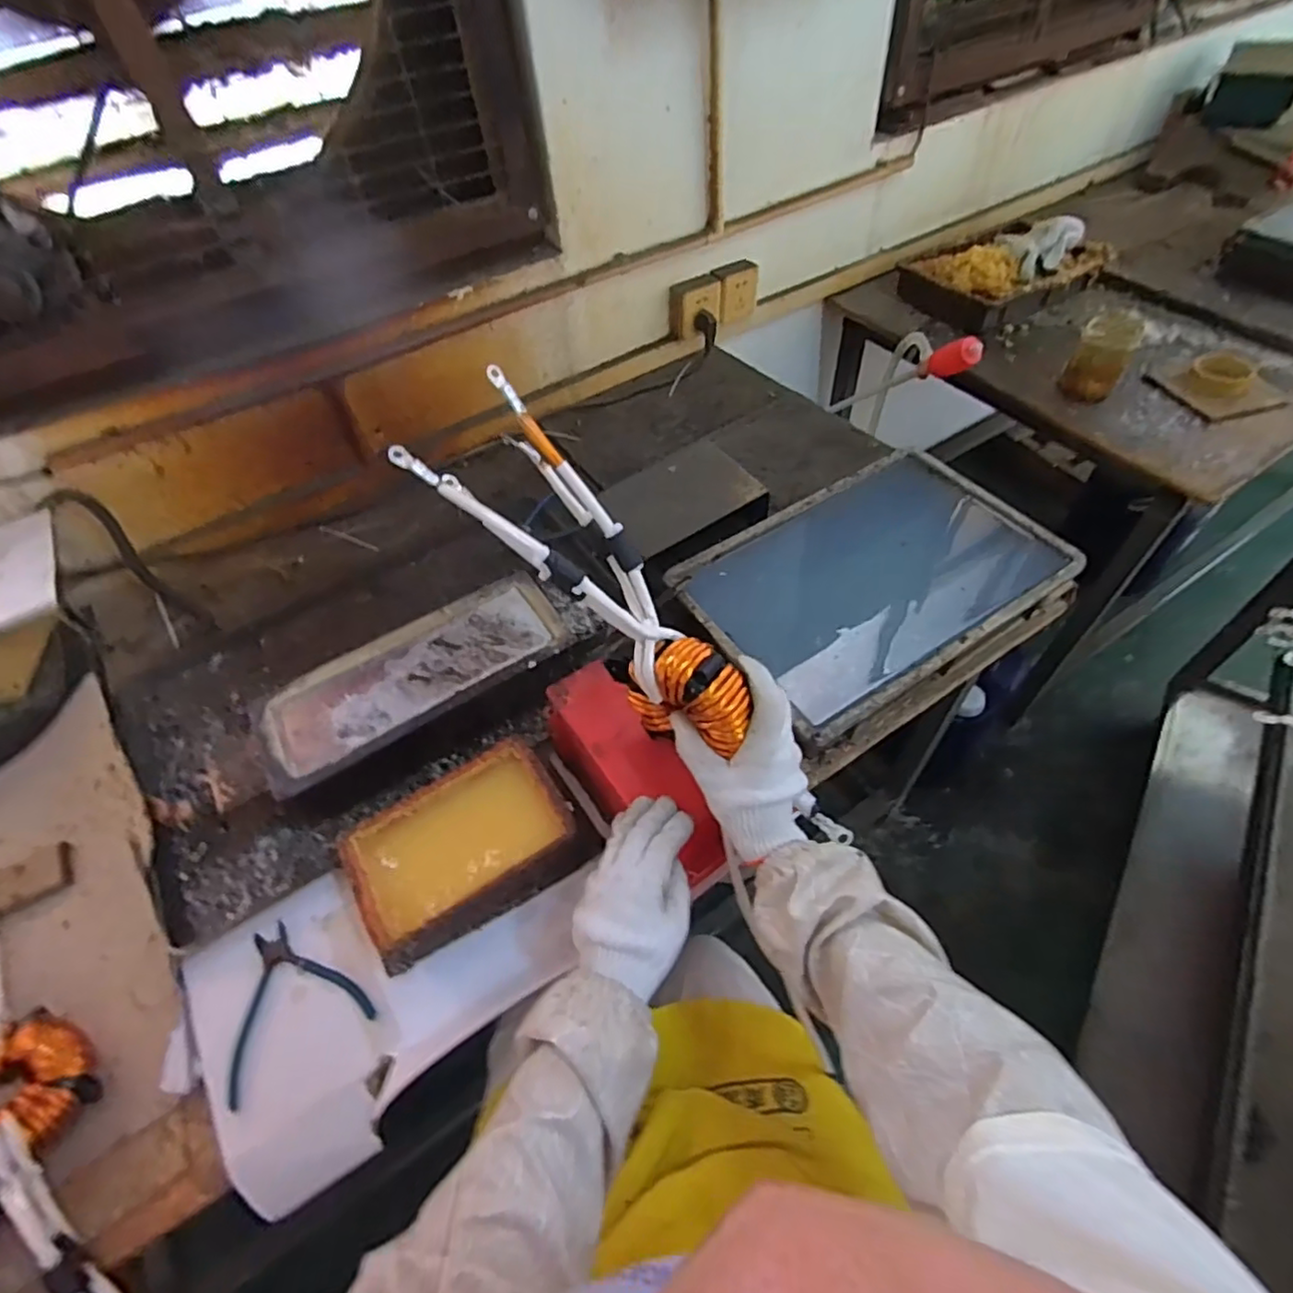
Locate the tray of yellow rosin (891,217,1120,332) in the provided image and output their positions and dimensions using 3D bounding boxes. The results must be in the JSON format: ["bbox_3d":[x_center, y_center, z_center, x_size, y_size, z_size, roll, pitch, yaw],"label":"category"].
[{"bbox_3d":[0.747,-0.800,1.343,0.388,0.100,0.249,-28,54,-15],"label":"tray of yellow rosin"}]

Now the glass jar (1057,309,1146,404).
[{"bbox_3d":[0.785,-0.500,1.112,0.093,0.121,0.089,25,58,23],"label":"glass jar"}]

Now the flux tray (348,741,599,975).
[{"bbox_3d":[-0.181,0.202,0.648,0.213,0.068,0.137,-30,55,-17],"label":"flux tray"}]

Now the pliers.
[{"bbox_3d":[-0.338,0.326,0.606,0.130,0.014,0.128,-29,55,-16],"label":"pliers"}]

